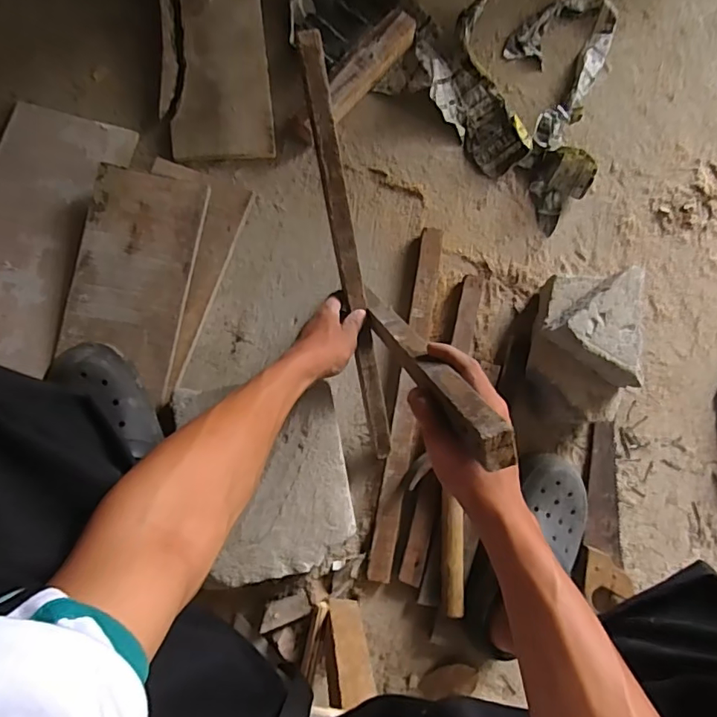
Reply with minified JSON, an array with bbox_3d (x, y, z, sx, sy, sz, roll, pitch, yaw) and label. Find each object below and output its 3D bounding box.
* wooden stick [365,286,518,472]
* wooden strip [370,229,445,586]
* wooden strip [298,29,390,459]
[{"bbox_3d":[0.052,-0.001,0.480,0.032,0.328,0.028,-17,116,-7],"label":"wooden stick"},{"bbox_3d":[0.071,0.055,0.712,0.035,0.030,0.491,10,82,-4],"label":"wooden strip"},{"bbox_3d":[-0.010,-0.100,0.588,0.028,0.013,0.486,-13,110,-7],"label":"wooden strip"}]

